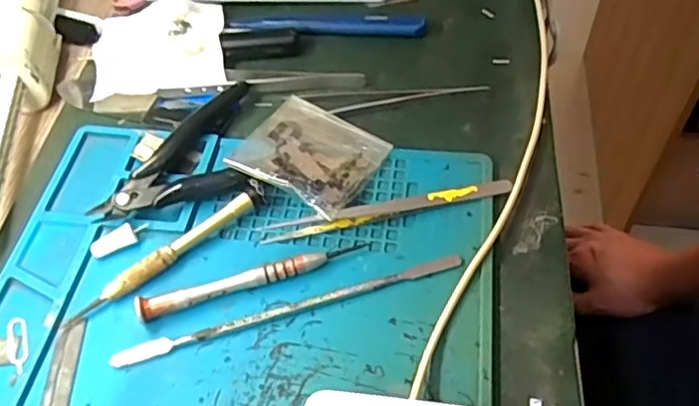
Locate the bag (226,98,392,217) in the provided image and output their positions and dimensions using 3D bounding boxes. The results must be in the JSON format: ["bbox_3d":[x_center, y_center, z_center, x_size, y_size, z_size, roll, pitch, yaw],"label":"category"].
[{"bbox_3d":[-0.024,-0.028,0.348,0.075,0.020,0.064,25,59,20],"label":"bag"}]

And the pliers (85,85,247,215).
[{"bbox_3d":[-0.099,-0.035,0.360,0.081,0.017,0.090,-8,53,-3],"label":"pliers"}]

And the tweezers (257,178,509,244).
[{"bbox_3d":[0.020,0.002,0.329,0.132,0.009,0.011,-10,54,-4],"label":"tweezers"}]

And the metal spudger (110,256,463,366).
[{"bbox_3d":[-0.027,0.051,0.301,0.170,0.004,0.008,-14,54,-7],"label":"metal spudger"}]

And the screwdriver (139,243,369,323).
[{"bbox_3d":[-0.047,0.037,0.309,0.113,0.010,0.009,-17,54,-9],"label":"screwdriver"}]

